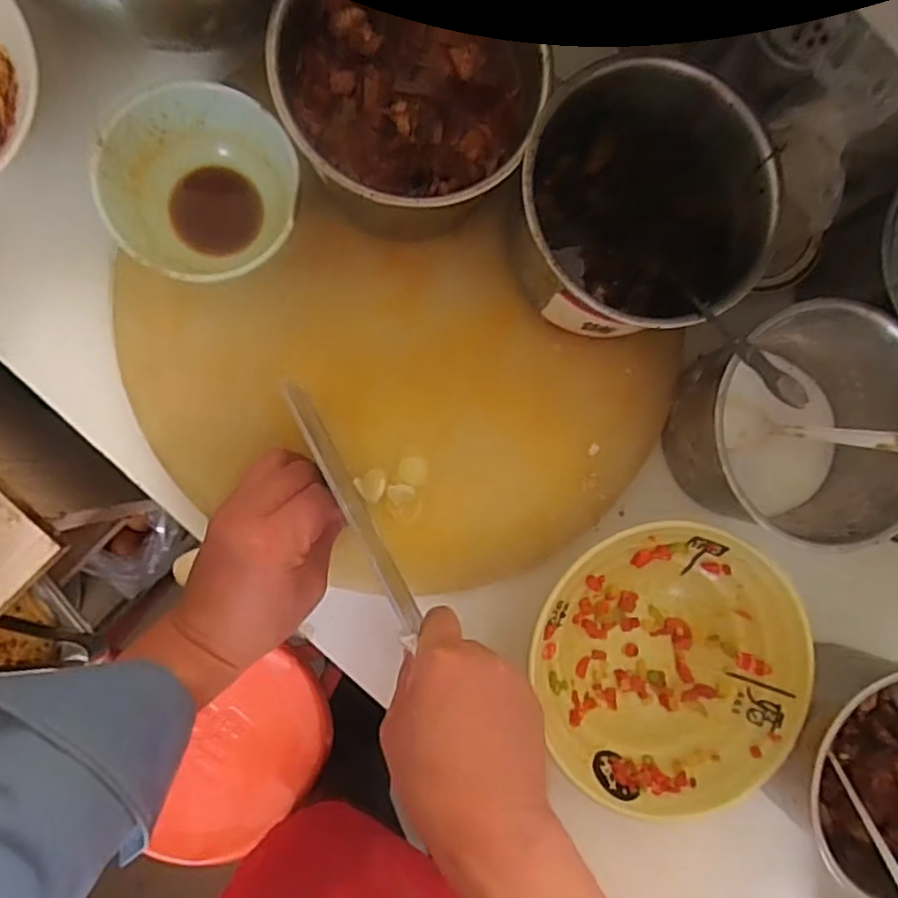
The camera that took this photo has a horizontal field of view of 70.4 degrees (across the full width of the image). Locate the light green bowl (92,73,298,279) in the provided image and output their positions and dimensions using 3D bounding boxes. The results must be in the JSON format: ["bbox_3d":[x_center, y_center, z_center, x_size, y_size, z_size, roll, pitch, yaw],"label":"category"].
[{"bbox_3d":[-0.156,-0.163,0.407,0.112,0.048,0.117,0,90,-8],"label":"light green bowl"}]

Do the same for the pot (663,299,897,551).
[{"bbox_3d":[0.242,-0.017,0.443,0.146,0.089,0.147,0,90,-8],"label":"pot"}]

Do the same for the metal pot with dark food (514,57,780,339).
[{"bbox_3d":[0.116,-0.144,0.419,0.150,0.098,0.139,0,90,-8],"label":"metal pot with dark food"}]

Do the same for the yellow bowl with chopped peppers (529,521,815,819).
[{"bbox_3d":[0.150,0.147,0.449,0.181,0.058,0.188,0,90,-8],"label":"yellow bowl with chopped peppers"}]

